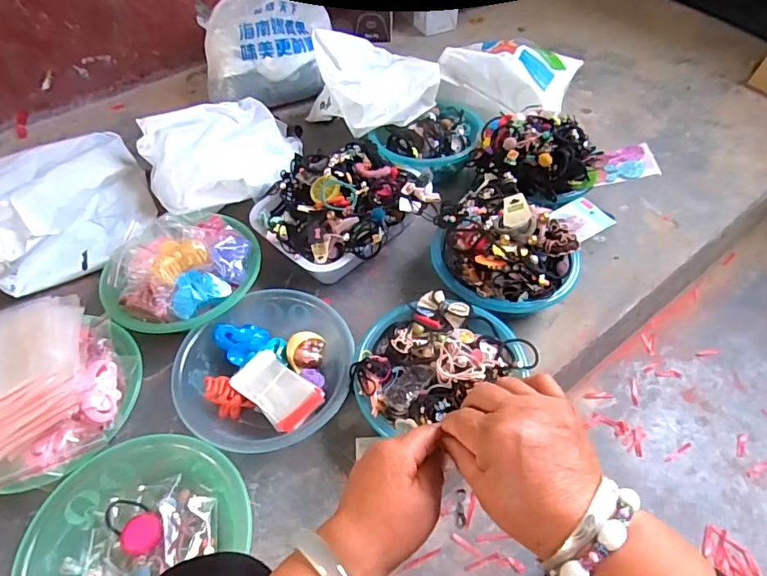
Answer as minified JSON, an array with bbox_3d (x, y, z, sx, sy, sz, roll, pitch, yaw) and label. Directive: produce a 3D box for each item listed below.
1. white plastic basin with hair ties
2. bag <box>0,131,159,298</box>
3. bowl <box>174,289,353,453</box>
[{"bbox_3d":[-0.058,-0.137,0.827,0.293,0.125,0.205,-34,58,-22],"label":"white plastic basin with hair ties"},{"bbox_3d":[-0.574,-0.158,0.853,0.285,0.145,0.325,-28,56,-18],"label":"bag"},{"bbox_3d":[-0.157,0.116,0.675,0.230,0.076,0.222,0,50,0],"label":"bowl"}]

